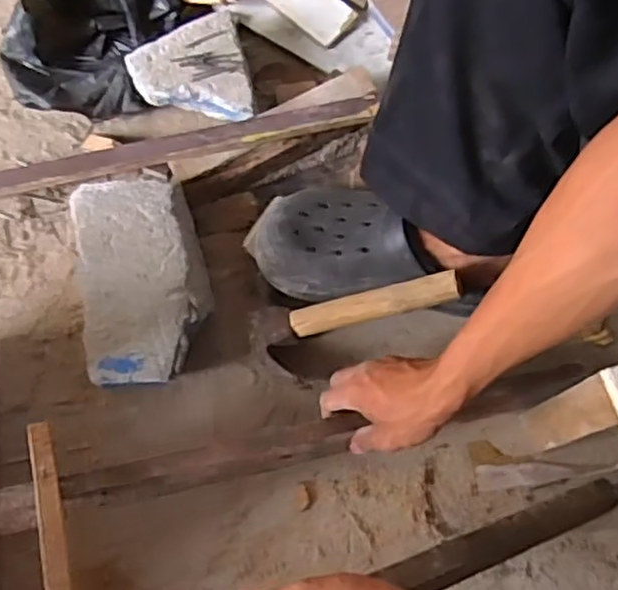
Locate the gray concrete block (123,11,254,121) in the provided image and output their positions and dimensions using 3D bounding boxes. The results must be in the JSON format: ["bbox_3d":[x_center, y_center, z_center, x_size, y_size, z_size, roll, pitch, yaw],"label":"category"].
[{"bbox_3d":[-0.130,-0.244,0.766,0.121,0.033,0.126,-14,73,-5],"label":"gray concrete block"}]

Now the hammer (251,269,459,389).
[{"bbox_3d":[0.044,0.029,0.681,0.209,0.023,0.078,-18,72,19],"label":"hammer"}]

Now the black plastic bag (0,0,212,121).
[{"bbox_3d":[-0.244,-0.291,0.788,0.173,0.105,0.188,21,73,6],"label":"black plastic bag"}]

